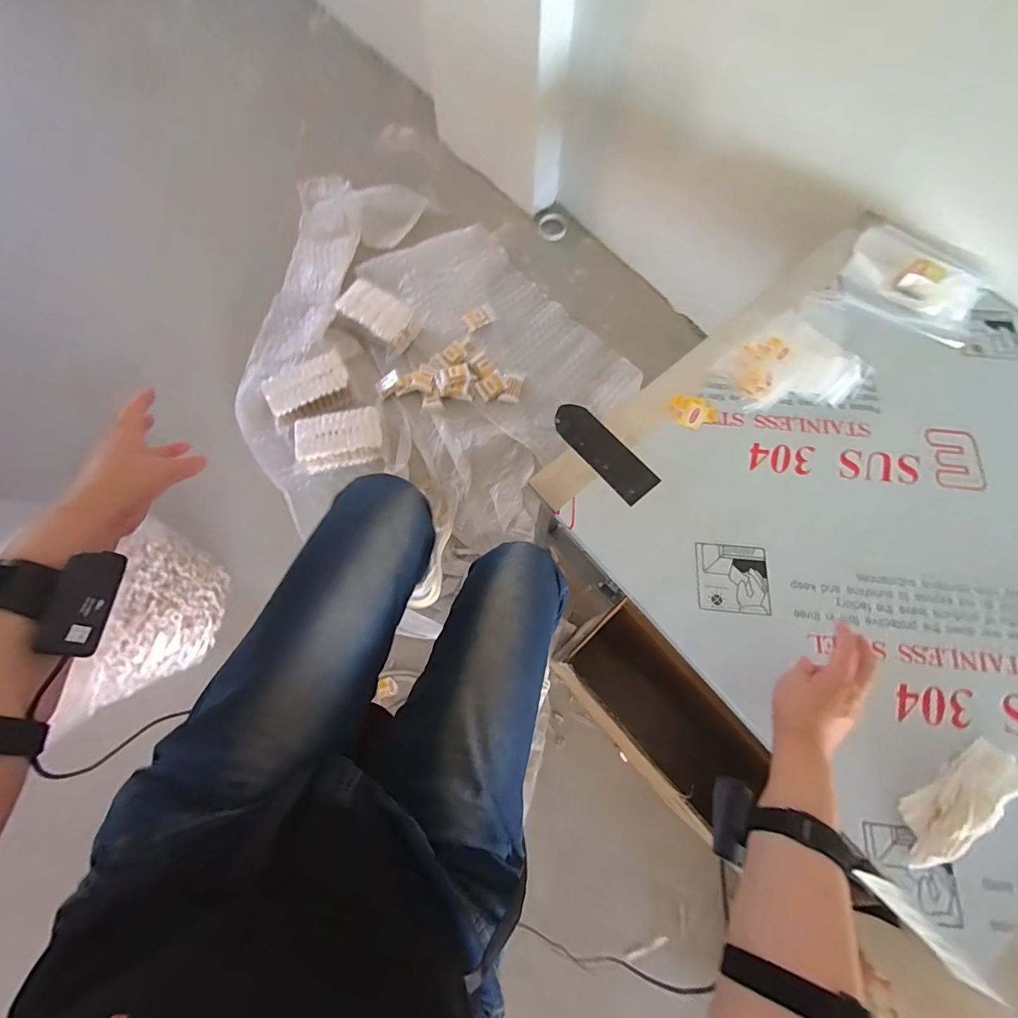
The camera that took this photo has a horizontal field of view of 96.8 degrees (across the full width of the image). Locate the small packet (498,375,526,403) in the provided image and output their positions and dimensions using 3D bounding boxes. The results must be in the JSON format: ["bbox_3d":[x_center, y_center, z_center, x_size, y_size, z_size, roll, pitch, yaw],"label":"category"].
[{"bbox_3d":[0.009,-0.320,1.197,0.049,0.011,0.086,17,74,5],"label":"small packet"}]

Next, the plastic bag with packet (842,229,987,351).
[{"bbox_3d":[0.653,-0.369,0.723,0.209,0.037,0.165,33,77,12],"label":"plastic bag with packet"}]

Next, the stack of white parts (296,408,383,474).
[{"bbox_3d":[-0.414,-0.174,1.116,0.207,0.072,0.115,-14,74,-5],"label":"stack of white parts"}]

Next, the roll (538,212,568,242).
[{"bbox_3d":[0.134,-0.852,1.361,0.083,0.017,0.100,16,74,4],"label":"roll"}]

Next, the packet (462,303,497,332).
[{"bbox_3d":[-0.081,-0.532,1.252,0.087,0.007,0.058,-31,76,-9],"label":"packet"}]

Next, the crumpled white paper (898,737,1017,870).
[{"bbox_3d":[0.506,0.331,0.507,0.162,0.031,0.061,-32,74,-7],"label":"crumpled white paper"}]

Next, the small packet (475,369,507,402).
[{"bbox_3d":[-0.047,-0.323,1.190,0.072,0.020,0.053,-32,76,-9],"label":"small packet"}]

